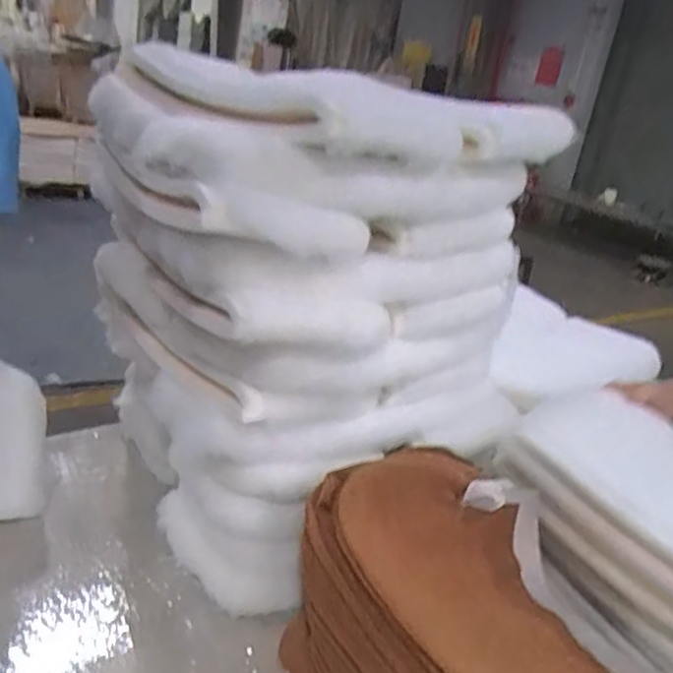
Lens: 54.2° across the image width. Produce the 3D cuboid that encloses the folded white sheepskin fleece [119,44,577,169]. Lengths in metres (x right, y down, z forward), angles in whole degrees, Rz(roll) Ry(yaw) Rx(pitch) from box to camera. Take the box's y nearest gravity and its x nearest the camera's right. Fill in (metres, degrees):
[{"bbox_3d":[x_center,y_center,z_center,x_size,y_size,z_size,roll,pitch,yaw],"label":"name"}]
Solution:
[{"bbox_3d":[-0.008,-0.298,0.849,0.434,0.086,0.431,-10,29,-40],"label":"folded white sheepskin fleece"}]

